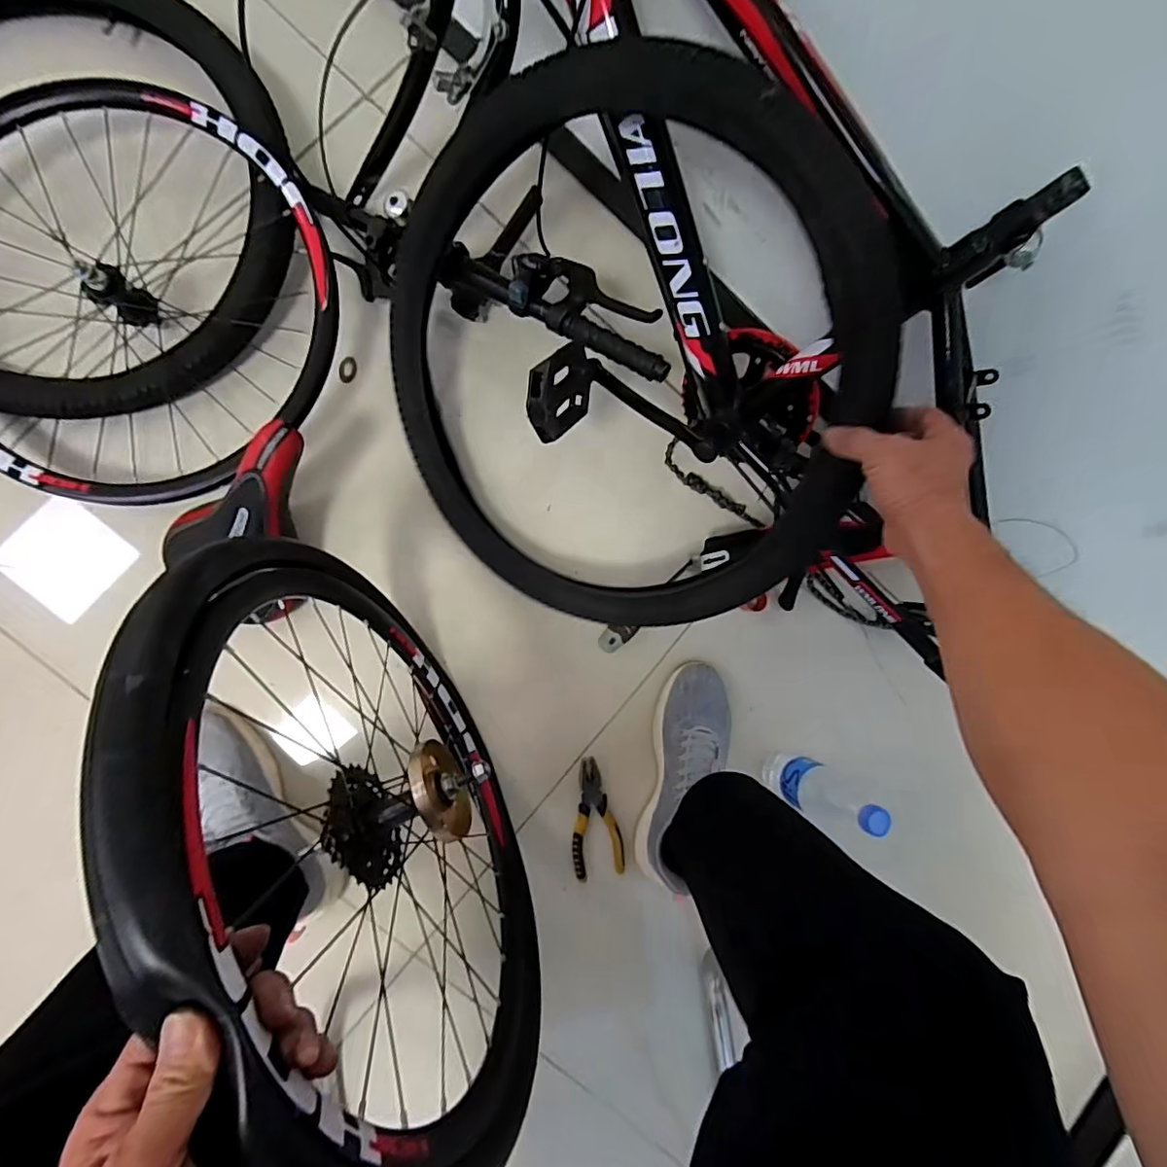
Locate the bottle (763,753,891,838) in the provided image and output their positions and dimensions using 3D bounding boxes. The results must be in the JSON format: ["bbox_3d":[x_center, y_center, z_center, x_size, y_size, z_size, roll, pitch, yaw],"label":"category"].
[{"bbox_3d":[0.298,0.263,0.686,0.067,0.191,0.067,32,86,-5],"label":"bottle"}]

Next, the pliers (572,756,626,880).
[{"bbox_3d":[0.015,0.318,0.757,0.068,0.016,0.156,-5,90,-7],"label":"pliers"}]

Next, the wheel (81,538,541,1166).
[{"bbox_3d":[-0.162,0.201,0.491,0.103,0.477,0.493,-26,92,-7],"label":"wheel"}]

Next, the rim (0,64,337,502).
[{"bbox_3d":[-0.509,-0.326,0.616,0.455,0.087,0.451,0,89,-7],"label":"rim"}]

